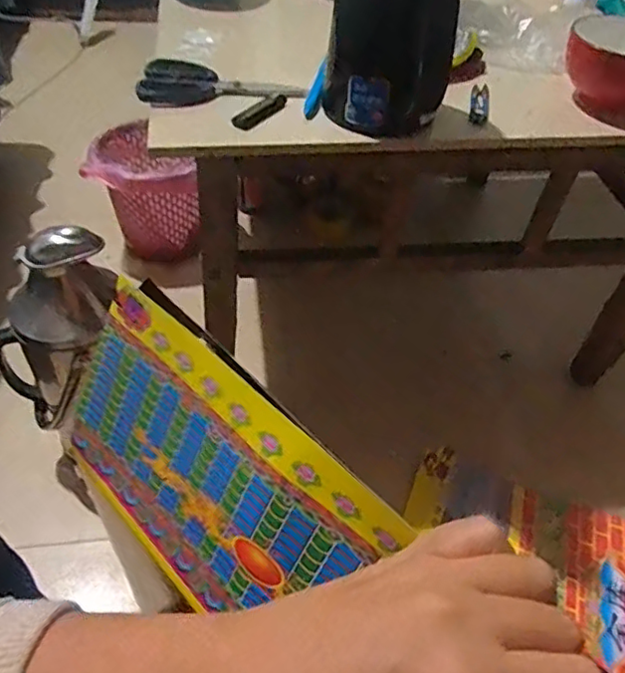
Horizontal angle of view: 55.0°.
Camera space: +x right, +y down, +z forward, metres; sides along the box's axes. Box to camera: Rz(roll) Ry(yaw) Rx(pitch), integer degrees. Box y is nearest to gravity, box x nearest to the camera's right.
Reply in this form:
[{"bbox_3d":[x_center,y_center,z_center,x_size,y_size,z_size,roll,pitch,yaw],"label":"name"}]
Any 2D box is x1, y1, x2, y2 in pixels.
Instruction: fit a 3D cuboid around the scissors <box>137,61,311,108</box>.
[{"bbox_3d":[-0.101,-0.283,0.681,0.183,0.020,0.067,4,46,-1],"label":"scissors"}]

